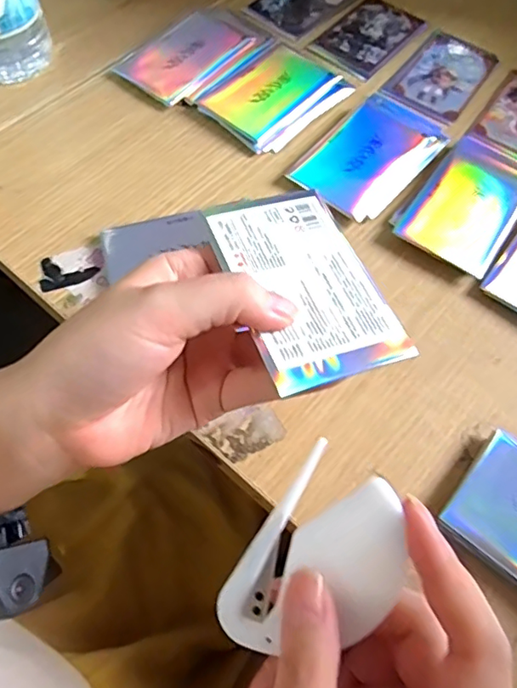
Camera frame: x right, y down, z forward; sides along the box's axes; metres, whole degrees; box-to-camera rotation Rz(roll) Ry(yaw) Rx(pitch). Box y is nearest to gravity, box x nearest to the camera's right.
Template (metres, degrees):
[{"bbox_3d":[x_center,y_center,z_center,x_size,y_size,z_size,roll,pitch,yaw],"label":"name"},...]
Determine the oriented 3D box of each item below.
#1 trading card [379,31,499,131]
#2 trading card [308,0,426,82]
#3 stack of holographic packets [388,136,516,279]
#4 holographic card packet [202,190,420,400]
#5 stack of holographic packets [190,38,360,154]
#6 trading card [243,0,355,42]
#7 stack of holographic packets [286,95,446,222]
[{"bbox_3d":[0.140,-0.204,0.411,0.057,0.005,0.098,34,67,14],"label":"trading card"},{"bbox_3d":[0.089,-0.247,0.430,0.058,0.004,0.093,37,68,15],"label":"trading card"},{"bbox_3d":[0.139,-0.094,0.352,0.063,0.009,0.103,33,67,14],"label":"stack of holographic packets"},{"bbox_3d":[0.018,-0.026,0.218,0.057,0.010,0.092,-20,66,-11],"label":"holographic card packet"},{"bbox_3d":[0.010,-0.183,0.391,0.075,0.009,0.094,40,69,16],"label":"stack of holographic packets"},{"bbox_3d":[0.039,-0.286,0.447,0.060,0.006,0.097,38,67,15],"label":"trading card"},{"bbox_3d":[0.075,-0.130,0.367,0.069,0.009,0.106,38,68,16],"label":"stack of holographic packets"}]

